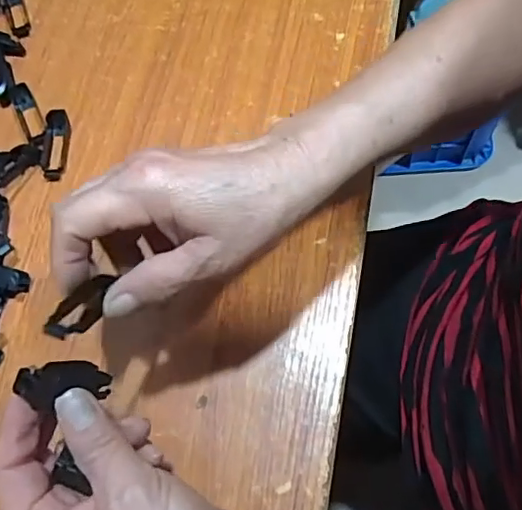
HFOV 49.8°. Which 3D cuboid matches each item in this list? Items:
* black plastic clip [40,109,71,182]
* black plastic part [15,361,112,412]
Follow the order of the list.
[{"bbox_3d":[-0.161,-0.087,0.437,0.020,0.012,0.058,-3,67,4],"label":"black plastic clip"},{"bbox_3d":[-0.093,0.061,0.272,0.009,0.048,0.023,-41,65,24],"label":"black plastic part"}]

